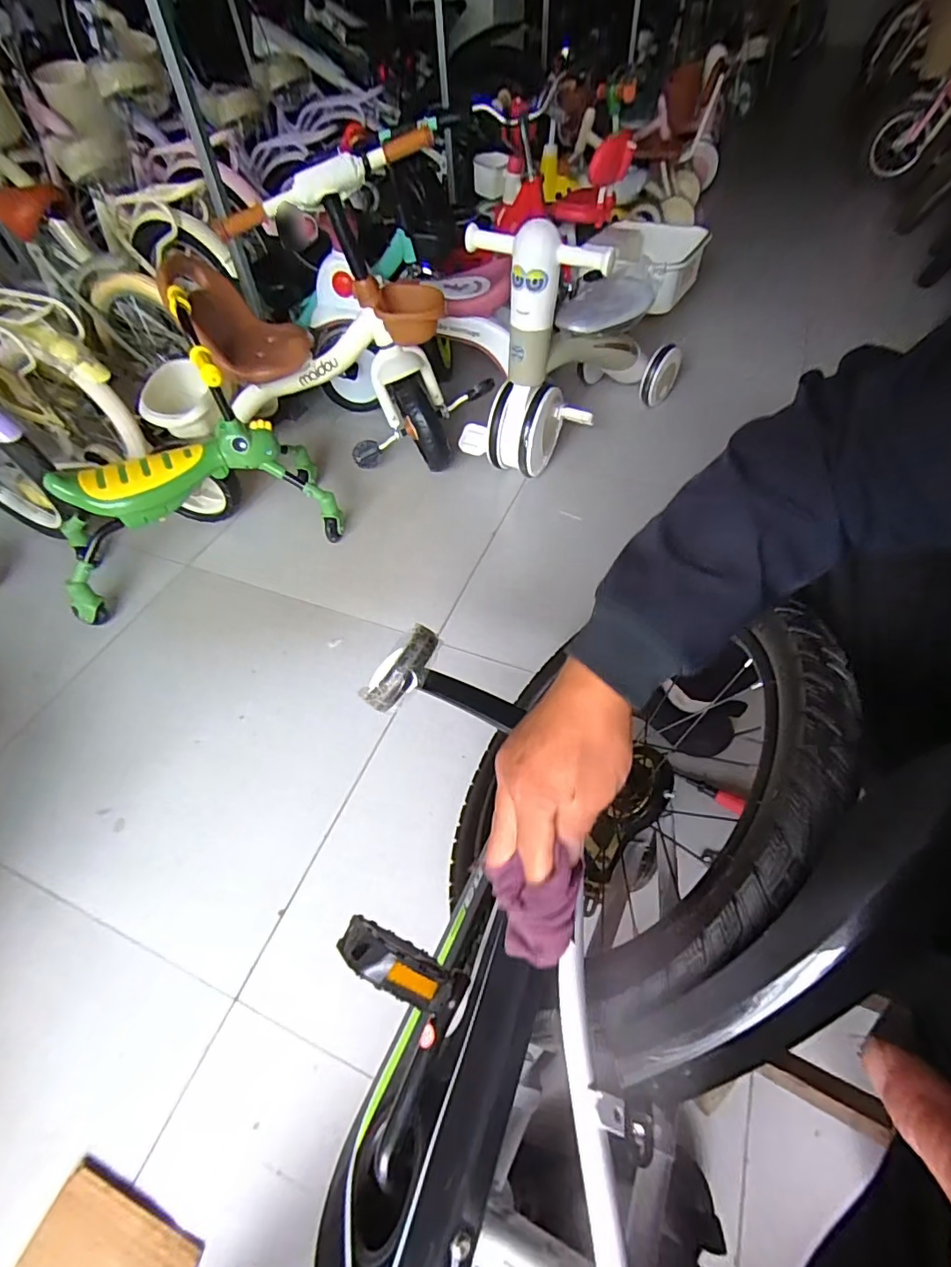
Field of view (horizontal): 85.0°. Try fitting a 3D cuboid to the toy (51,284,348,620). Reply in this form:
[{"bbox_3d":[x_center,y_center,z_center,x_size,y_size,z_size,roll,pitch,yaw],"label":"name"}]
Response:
[{"bbox_3d":[-0.571,-0.306,0.982,0.521,0.404,0.255,-24,55,-15],"label":"toy"}]

